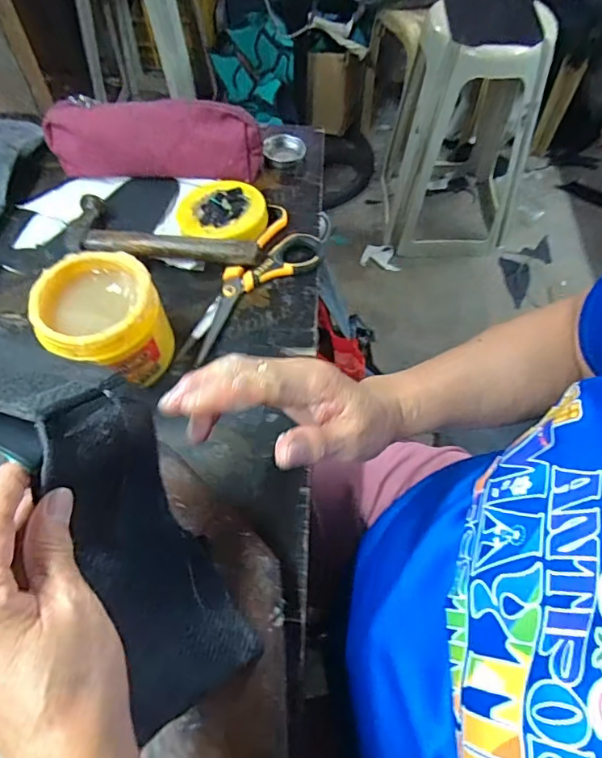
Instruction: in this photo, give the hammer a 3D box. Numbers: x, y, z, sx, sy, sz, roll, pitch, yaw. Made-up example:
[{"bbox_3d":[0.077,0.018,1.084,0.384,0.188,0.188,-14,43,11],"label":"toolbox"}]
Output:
[{"bbox_3d":[-0.135,-0.143,0.515,0.187,0.033,0.068,4,60,2],"label":"hammer"}]

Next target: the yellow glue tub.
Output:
[{"bbox_3d":[-0.158,-0.042,0.425,0.090,0.087,0.089,0,60,0],"label":"yellow glue tub"}]

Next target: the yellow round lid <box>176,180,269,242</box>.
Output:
[{"bbox_3d":[-0.082,-0.170,0.530,0.091,0.032,0.087,0,60,0],"label":"yellow round lid"}]

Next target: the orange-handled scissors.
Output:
[{"bbox_3d":[-0.039,-0.096,0.501,0.074,0.019,0.197,23,63,13],"label":"orange-handled scissors"}]

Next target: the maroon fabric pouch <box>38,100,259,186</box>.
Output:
[{"bbox_3d":[-0.158,-0.254,0.557,0.224,0.079,0.053,4,60,3],"label":"maroon fabric pouch"}]

